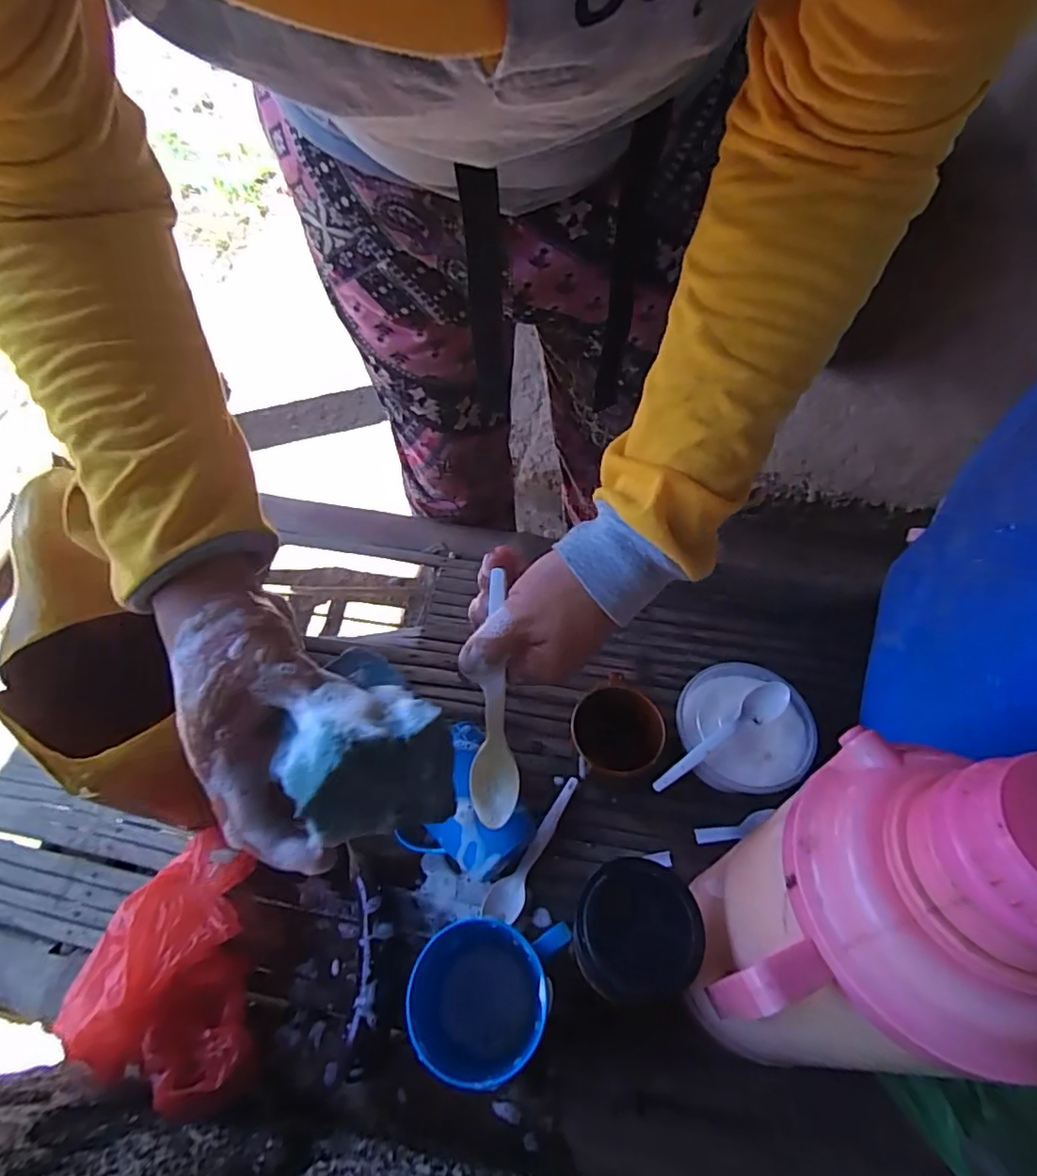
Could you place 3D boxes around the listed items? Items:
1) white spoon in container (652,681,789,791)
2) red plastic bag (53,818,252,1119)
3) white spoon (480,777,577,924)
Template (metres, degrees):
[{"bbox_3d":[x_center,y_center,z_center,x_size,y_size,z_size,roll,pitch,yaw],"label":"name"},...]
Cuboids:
[{"bbox_3d":[0.180,0.131,0.504,0.151,0.009,0.028,-33,63,-16],"label":"white spoon in container"},{"bbox_3d":[-0.265,0.288,0.448,0.103,0.087,0.167,-13,59,-5],"label":"red plastic bag"},{"bbox_3d":[0.019,0.232,0.513,0.030,0.012,0.136,32,65,20],"label":"white spoon"}]

